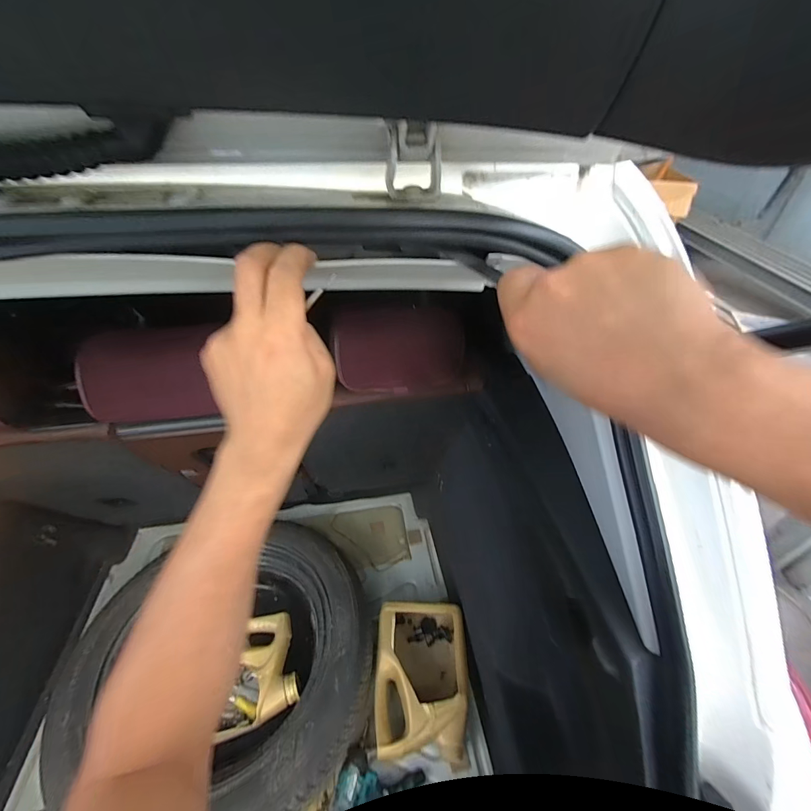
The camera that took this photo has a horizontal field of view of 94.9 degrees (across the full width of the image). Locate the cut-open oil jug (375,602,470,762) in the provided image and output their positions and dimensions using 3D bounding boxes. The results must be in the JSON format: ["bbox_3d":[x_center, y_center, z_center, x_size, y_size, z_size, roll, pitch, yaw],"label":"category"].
[{"bbox_3d":[0.036,0.622,0.859,0.205,0.105,0.284,2,40,2],"label":"cut-open oil jug"}]

